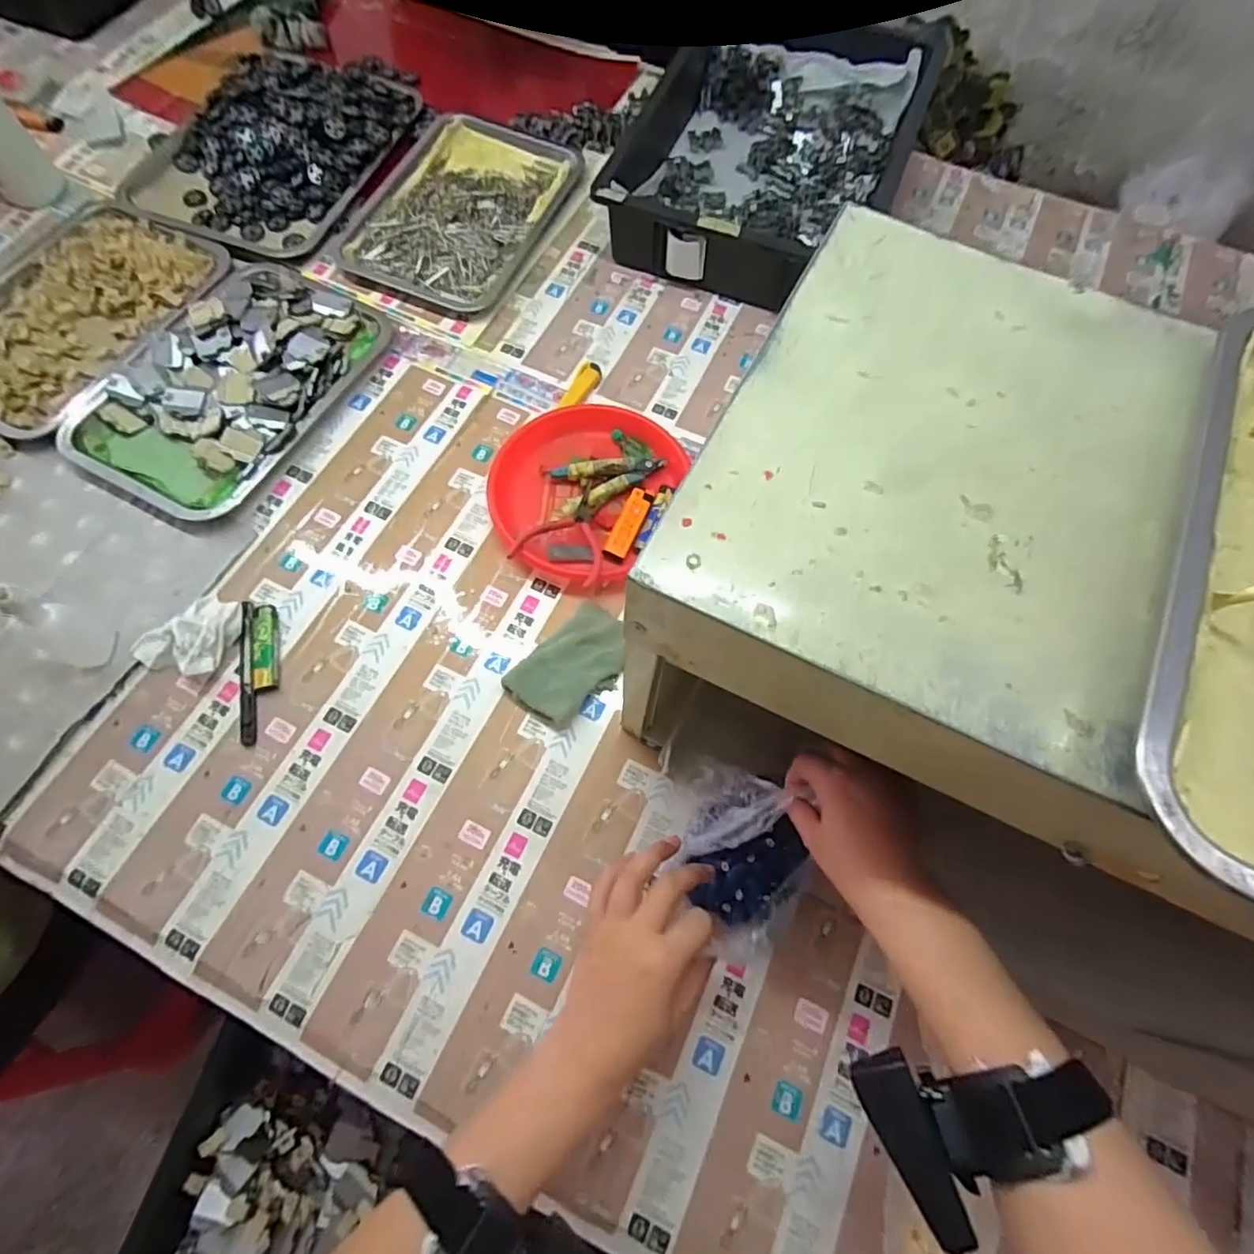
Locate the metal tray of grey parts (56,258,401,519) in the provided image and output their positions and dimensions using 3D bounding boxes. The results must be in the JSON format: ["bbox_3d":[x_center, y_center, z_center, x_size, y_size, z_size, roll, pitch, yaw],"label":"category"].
[{"bbox_3d":[-0.420,-0.267,0.624,0.220,0.032,0.311,23,71,9],"label":"metal tray of grey parts"}]

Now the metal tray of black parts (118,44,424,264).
[{"bbox_3d":[-0.438,-0.638,0.766,0.269,0.035,0.372,22,71,8],"label":"metal tray of black parts"}]

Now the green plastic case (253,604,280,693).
[{"bbox_3d":[-0.321,0.017,0.532,0.019,0.009,0.082,-12,69,-5],"label":"green plastic case"}]

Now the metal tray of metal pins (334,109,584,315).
[{"bbox_3d":[-0.204,-0.526,0.748,0.209,0.020,0.298,21,70,8],"label":"metal tray of metal pins"}]

